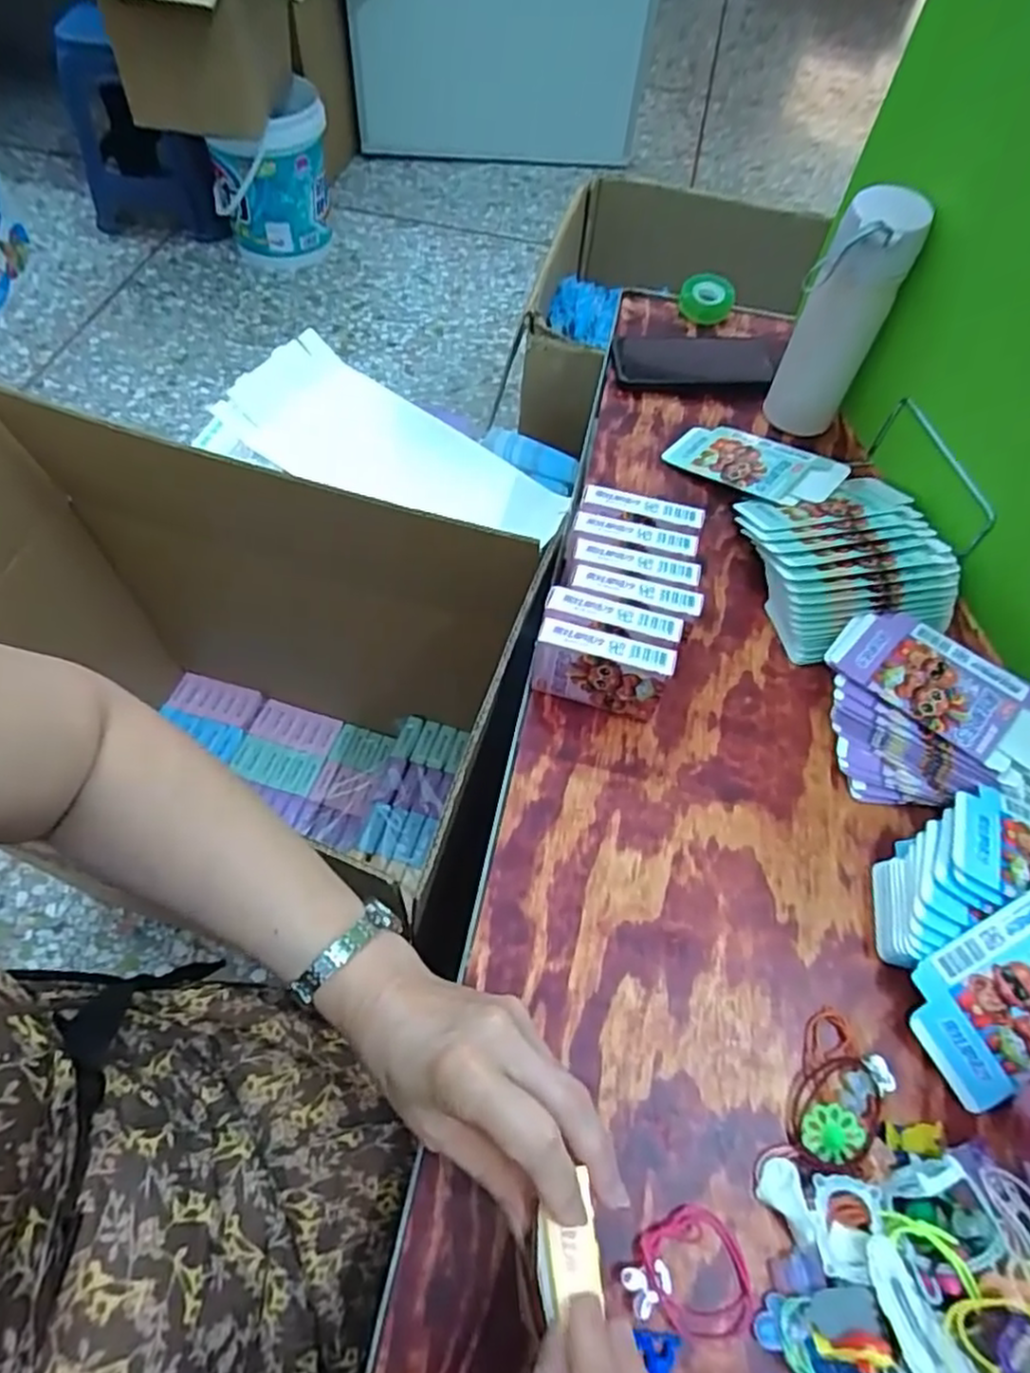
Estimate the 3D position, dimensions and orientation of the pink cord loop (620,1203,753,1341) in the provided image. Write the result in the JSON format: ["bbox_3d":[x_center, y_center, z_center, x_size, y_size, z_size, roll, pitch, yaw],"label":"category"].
[{"bbox_3d":[0.088,0.298,0.349,0.061,0.011,0.055,-21,63,-16],"label":"pink cord loop"}]

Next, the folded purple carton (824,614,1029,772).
[{"bbox_3d":[0.312,-0.001,0.504,0.156,0.009,0.086,36,65,19],"label":"folded purple carton"}]

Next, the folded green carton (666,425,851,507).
[{"bbox_3d":[0.217,-0.205,0.637,0.149,0.008,0.079,30,62,25],"label":"folded green carton"}]

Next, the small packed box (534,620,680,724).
[{"bbox_3d":[0.059,-0.009,0.491,0.090,0.069,0.025,16,59,5],"label":"small packed box"}]

